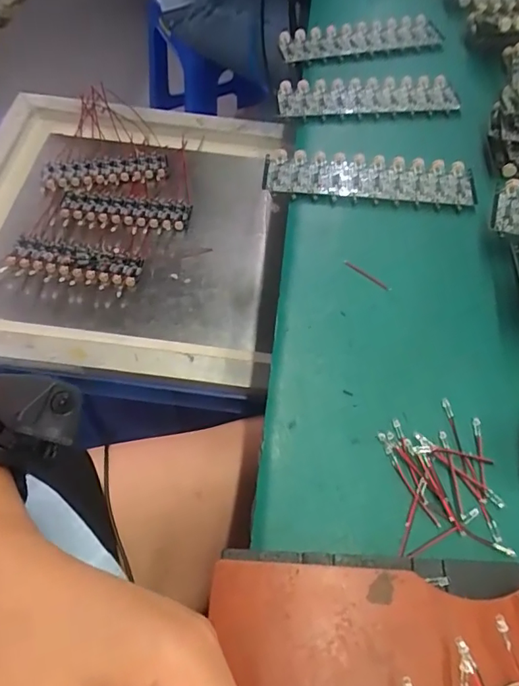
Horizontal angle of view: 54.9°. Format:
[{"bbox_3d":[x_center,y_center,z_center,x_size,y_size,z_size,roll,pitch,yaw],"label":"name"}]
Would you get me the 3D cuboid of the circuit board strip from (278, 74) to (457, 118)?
[{"bbox_3d":[0.096,-0.222,0.446,0.156,0.008,0.043,-2,60,-5],"label":"circuit board strip"}]

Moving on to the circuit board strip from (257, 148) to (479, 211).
[{"bbox_3d":[0.087,-0.132,0.398,0.161,0.012,0.046,7,59,0],"label":"circuit board strip"}]

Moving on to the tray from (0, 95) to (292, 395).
[{"bbox_3d":[-0.180,-0.146,0.627,0.412,0.051,0.419,5,60,2],"label":"tray"}]

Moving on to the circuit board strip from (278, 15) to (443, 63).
[{"bbox_3d":[0.097,-0.301,0.492,0.158,0.009,0.044,-13,61,-8],"label":"circuit board strip"}]

